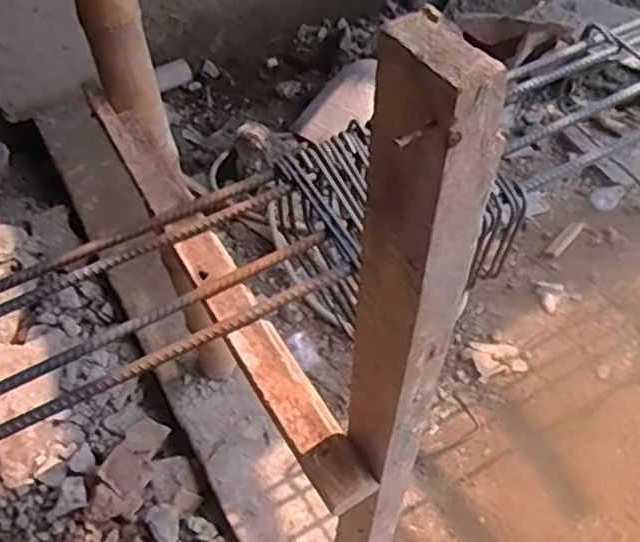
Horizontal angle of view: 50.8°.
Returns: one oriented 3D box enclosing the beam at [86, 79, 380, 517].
[{"bbox_3d":[-0.134,-0.020,0.771,0.054,0.032,0.641,-26,58,-18],"label":"beam"}]

